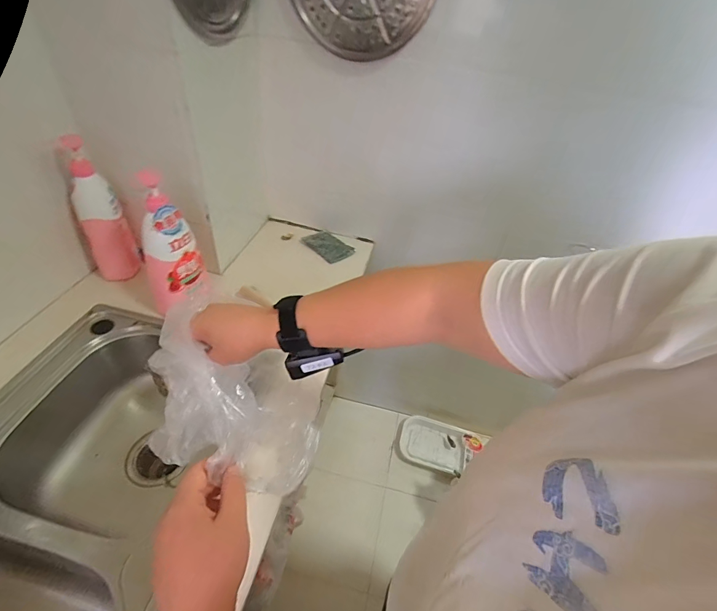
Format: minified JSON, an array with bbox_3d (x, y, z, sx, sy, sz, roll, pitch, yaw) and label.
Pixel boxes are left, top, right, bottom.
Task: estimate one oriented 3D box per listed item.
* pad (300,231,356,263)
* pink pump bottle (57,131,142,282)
[{"bbox_3d":[-0.078,-0.156,0.963,0.126,0.008,0.090,32,49,24],"label":"pad"},{"bbox_3d":[-0.493,-0.165,0.719,0.083,0.284,0.058,-30,55,-33],"label":"pink pump bottle"}]

